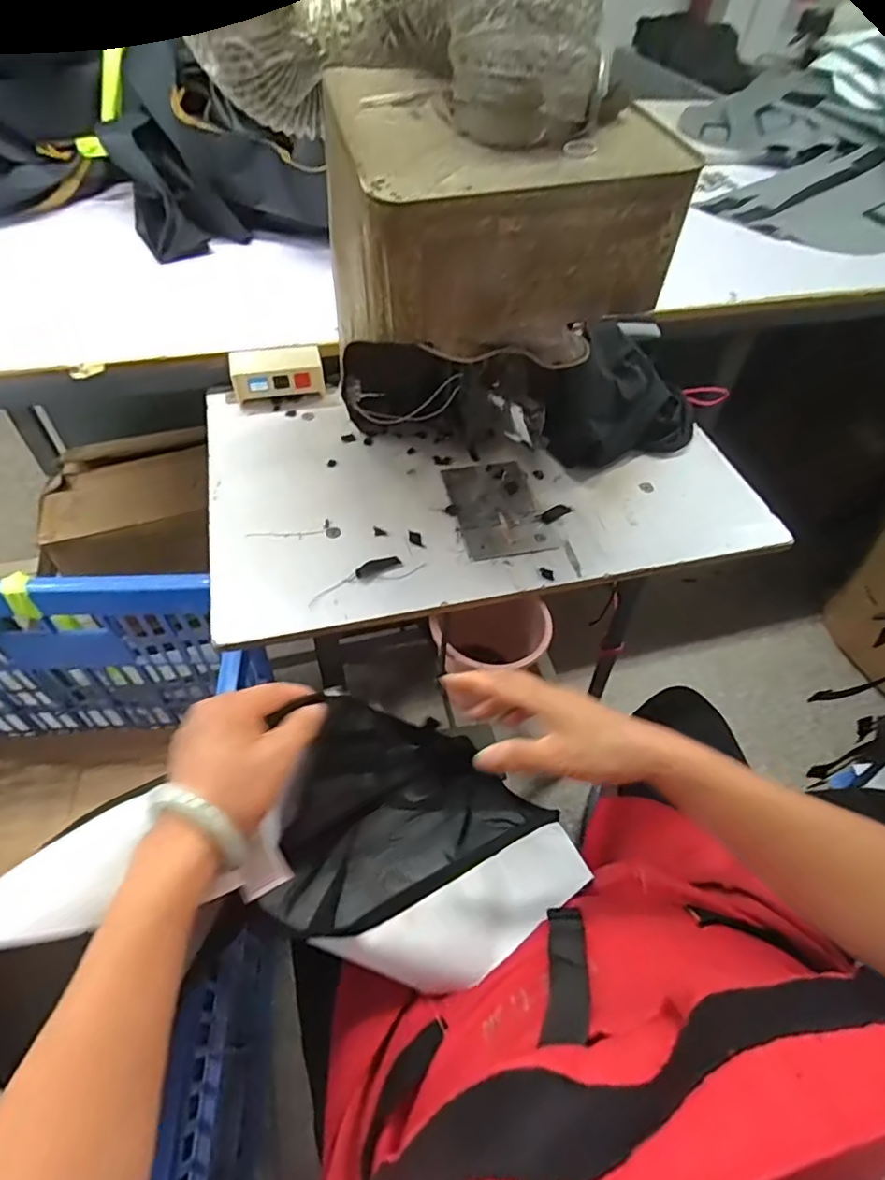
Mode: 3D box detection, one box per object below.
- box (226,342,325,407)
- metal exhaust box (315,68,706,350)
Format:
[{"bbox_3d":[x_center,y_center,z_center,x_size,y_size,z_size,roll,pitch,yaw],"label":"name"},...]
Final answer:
[{"bbox_3d":[-0.211,-0.272,0.714,0.105,0.047,0.053,-16,54,-15],"label":"box"},{"bbox_3d":[0.038,-0.304,0.473,0.230,0.136,0.217,-11,53,-11],"label":"metal exhaust box"}]

